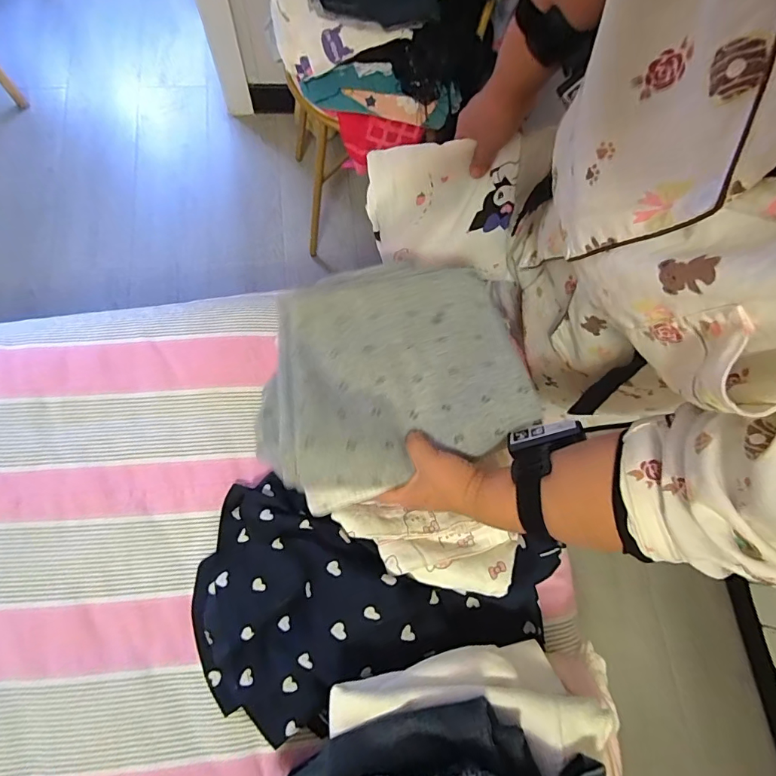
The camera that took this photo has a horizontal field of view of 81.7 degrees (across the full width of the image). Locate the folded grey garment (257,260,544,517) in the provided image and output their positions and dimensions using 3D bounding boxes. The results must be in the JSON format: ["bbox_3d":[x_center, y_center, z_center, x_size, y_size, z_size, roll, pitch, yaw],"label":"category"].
[{"bbox_3d":[-0.010,-0.020,0.467,0.265,0.064,0.232,-16,72,-8],"label":"folded grey garment"}]

